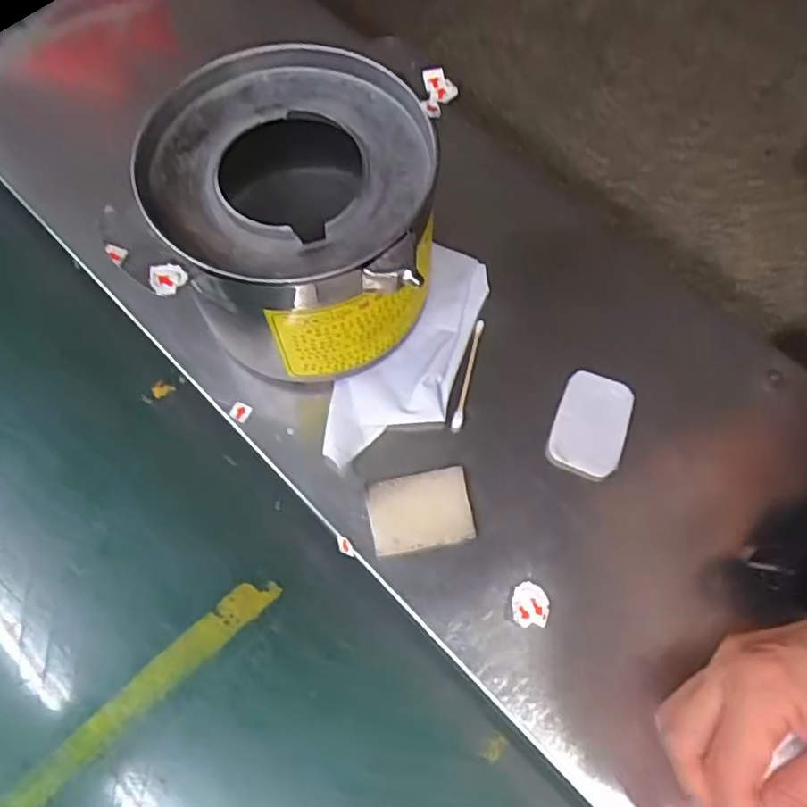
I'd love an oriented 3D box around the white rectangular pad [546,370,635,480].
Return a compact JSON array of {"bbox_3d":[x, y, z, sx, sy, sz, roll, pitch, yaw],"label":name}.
[{"bbox_3d":[0.107,0.013,0.389,0.039,0.012,0.061,18,68,5],"label":"white rectangular pad"}]

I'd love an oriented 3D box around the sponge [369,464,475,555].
[{"bbox_3d":[0.009,0.057,0.364,0.054,0.012,0.039,-10,69,-6],"label":"sponge"}]

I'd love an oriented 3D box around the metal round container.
[{"bbox_3d":[-0.056,-0.093,0.368,0.131,0.117,0.136,1,68,-2],"label":"metal round container"}]

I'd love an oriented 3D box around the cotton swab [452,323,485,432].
[{"bbox_3d":[0.039,-0.017,0.401,0.006,0.006,0.072,14,67,5],"label":"cotton swab"}]

